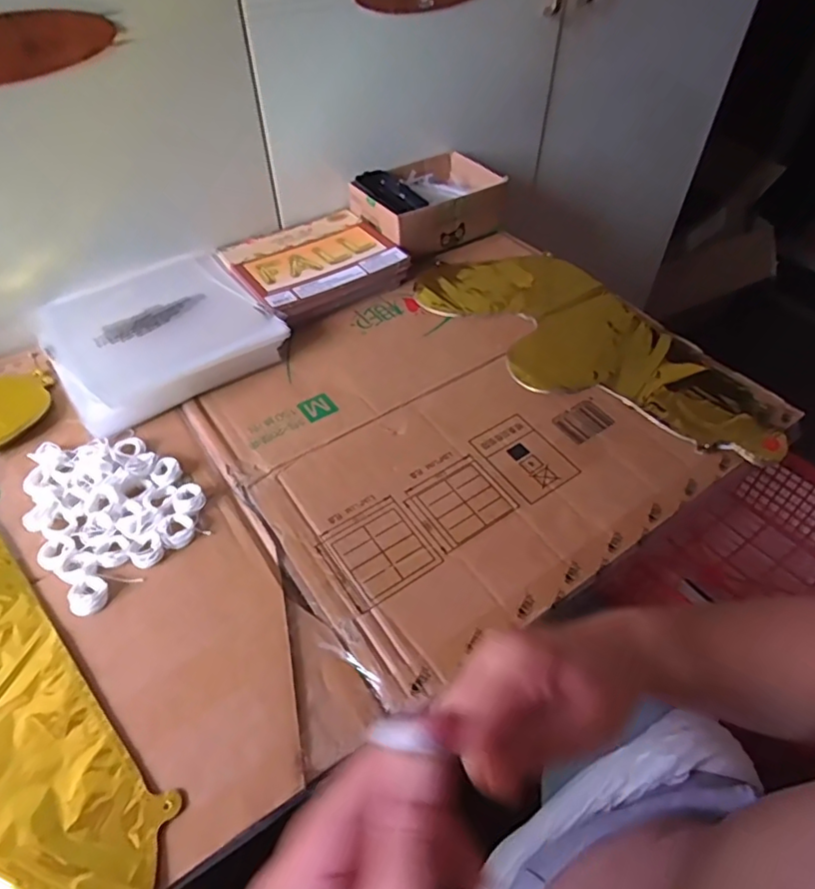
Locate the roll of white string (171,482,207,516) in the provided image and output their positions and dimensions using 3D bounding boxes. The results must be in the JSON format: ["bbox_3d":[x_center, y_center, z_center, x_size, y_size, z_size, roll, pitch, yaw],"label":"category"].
[{"bbox_3d":[-0.192,0.048,0.502,0.027,0.009,0.034,-28,55,-23],"label":"roll of white string"}]

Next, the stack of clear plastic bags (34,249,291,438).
[{"bbox_3d":[-0.276,-0.126,0.639,0.218,0.032,0.209,-29,56,-23],"label":"stack of clear plastic bags"}]

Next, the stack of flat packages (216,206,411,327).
[{"bbox_3d":[-0.118,-0.230,0.729,0.194,0.031,0.185,-30,56,-24],"label":"stack of flat packages"}]

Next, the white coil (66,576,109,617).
[{"bbox_3d":[-0.248,0.118,0.445,0.029,0.006,0.028,1,49,-1],"label":"white coil"}]

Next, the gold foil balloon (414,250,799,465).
[{"bbox_3d":[0.206,-0.115,0.650,0.204,0.012,0.423,-28,56,-23],"label":"gold foil balloon"}]

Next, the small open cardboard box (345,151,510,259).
[{"bbox_3d":[0.026,-0.338,0.802,0.193,0.067,0.156,-27,55,-22],"label":"small open cardboard box"}]

